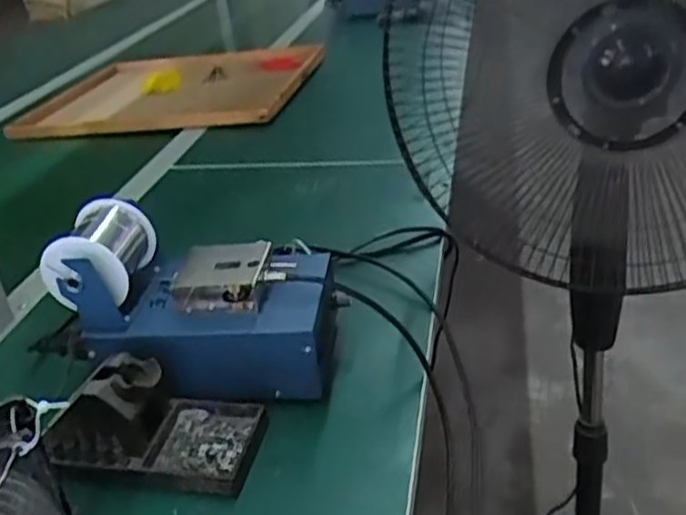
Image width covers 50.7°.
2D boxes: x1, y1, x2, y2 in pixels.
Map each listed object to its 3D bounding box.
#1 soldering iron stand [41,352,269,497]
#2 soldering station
[{"bbox_3d":[-0.128,0.110,0.508,0.134,0.074,0.081,2,30,16],"label":"soldering iron stand"},{"bbox_3d":[-0.112,0.031,0.575,0.205,0.131,0.118,-3,29,7],"label":"soldering station"}]

